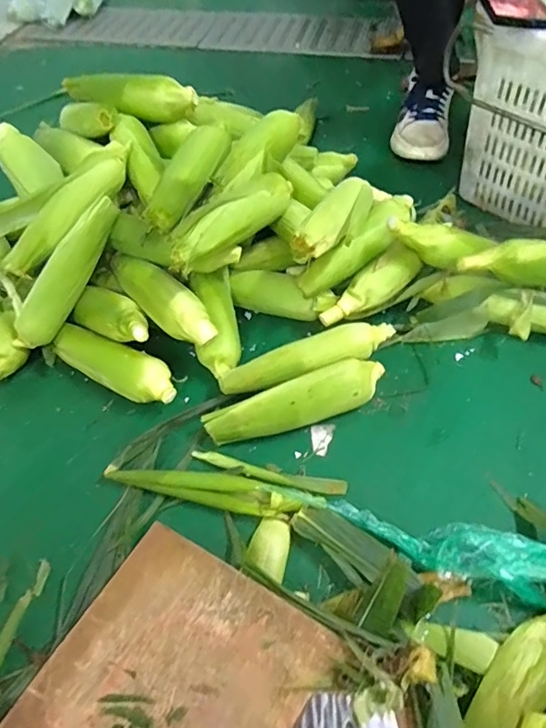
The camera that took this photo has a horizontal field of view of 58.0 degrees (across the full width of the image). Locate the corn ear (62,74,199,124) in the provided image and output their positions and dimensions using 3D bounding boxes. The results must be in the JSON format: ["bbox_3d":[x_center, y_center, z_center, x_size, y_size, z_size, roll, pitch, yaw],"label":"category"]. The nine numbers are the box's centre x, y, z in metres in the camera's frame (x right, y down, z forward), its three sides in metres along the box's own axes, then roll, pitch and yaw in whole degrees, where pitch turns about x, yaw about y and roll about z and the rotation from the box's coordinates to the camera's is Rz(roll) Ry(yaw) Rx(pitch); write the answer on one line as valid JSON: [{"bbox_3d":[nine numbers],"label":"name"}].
[{"bbox_3d":[-0.221,-0.404,0.740,0.221,0.048,0.053,7,52,10],"label":"corn ear"}]

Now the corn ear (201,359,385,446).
[{"bbox_3d":[0.032,0.049,0.607,0.232,0.062,0.053,-17,52,-9],"label":"corn ear"}]

